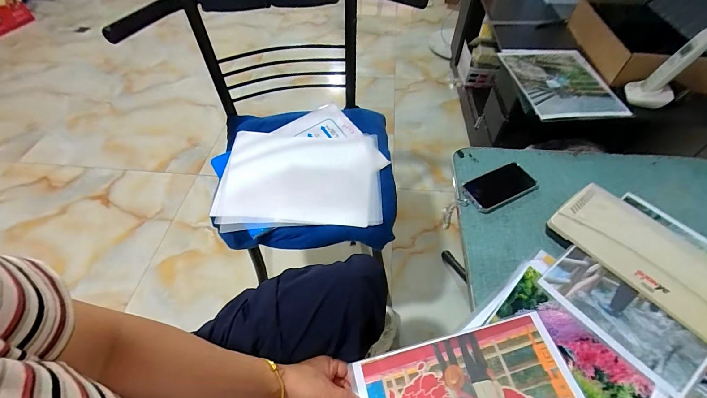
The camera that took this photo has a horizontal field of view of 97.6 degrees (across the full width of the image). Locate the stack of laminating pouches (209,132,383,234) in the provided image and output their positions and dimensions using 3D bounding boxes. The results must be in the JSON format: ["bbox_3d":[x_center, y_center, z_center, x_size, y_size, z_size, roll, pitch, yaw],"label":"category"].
[{"bbox_3d":[-0.113,-0.044,0.644,0.327,0.026,0.238,-2,56,0],"label":"stack of laminating pouches"}]

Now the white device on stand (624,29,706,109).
[{"bbox_3d":[0.681,-0.274,0.669,0.075,0.160,0.073,17,54,13],"label":"white device on stand"}]

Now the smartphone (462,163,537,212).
[{"bbox_3d":[0.301,-0.027,0.638,0.141,0.016,0.071,-22,55,-16],"label":"smartphone"}]

